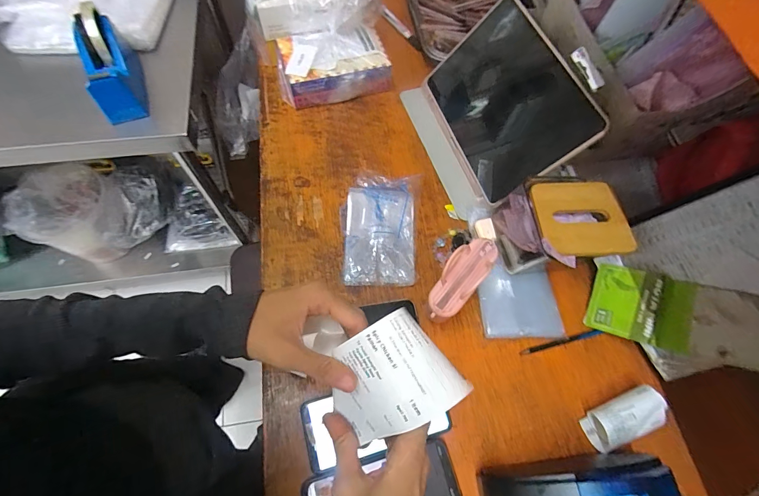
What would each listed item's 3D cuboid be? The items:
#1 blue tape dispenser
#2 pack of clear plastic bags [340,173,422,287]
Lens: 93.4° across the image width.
[{"bbox_3d":[-0.431,-0.289,0.574,0.067,0.090,0.162,-17,80,-11],"label":"blue tape dispenser"},{"bbox_3d":[0.000,-0.033,0.530,0.106,0.029,0.179,5,65,-1],"label":"pack of clear plastic bags"}]

